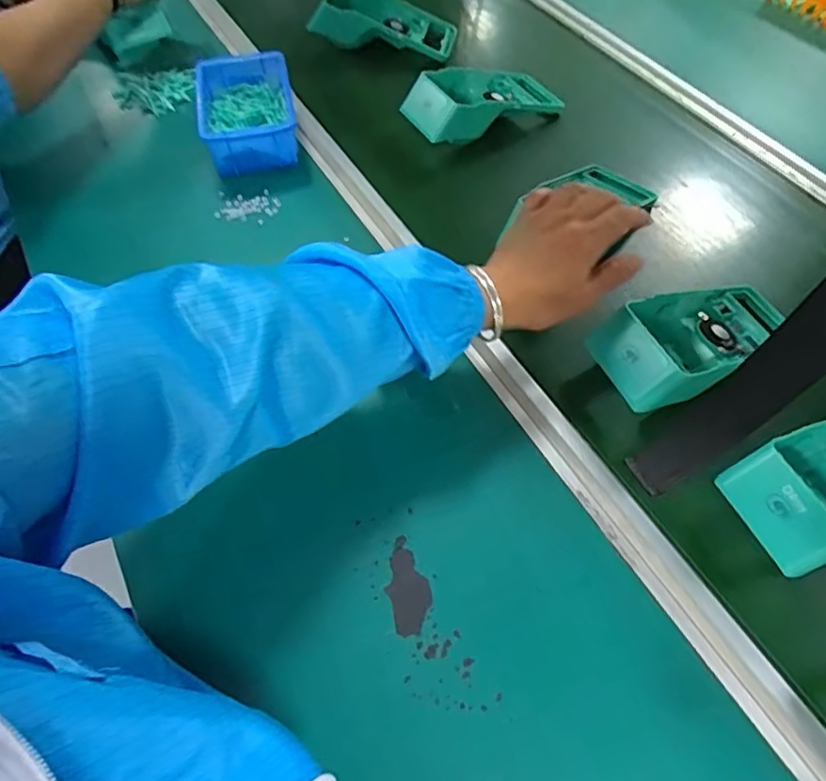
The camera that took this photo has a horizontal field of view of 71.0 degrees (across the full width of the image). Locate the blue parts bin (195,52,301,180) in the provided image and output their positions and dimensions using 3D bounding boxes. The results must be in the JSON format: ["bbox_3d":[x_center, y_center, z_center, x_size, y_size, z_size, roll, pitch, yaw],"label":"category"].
[{"bbox_3d":[-0.177,-0.299,0.625,0.100,0.052,0.152,-13,57,-10],"label":"blue parts bin"}]

